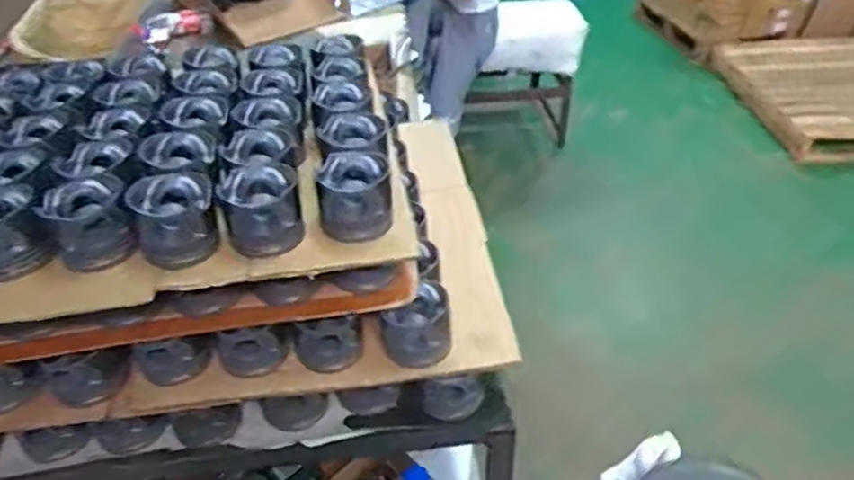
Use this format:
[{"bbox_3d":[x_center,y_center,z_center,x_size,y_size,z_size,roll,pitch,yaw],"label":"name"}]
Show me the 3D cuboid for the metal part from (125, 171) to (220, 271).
[{"bbox_3d":[-0.289,-0.025,0.769,0.087,0.070,0.090,-16,41,-17],"label":"metal part"}]

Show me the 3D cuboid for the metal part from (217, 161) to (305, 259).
[{"bbox_3d":[-0.194,-0.037,0.784,0.089,0.072,0.086,-13,40,-13],"label":"metal part"}]

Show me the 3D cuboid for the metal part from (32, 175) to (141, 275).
[{"bbox_3d":[-0.389,-0.022,0.771,0.086,0.070,0.094,-19,42,-20],"label":"metal part"}]

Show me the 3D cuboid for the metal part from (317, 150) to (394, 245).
[{"bbox_3d":[-0.086,-0.053,0.800,0.087,0.071,0.084,-7,39,-6],"label":"metal part"}]

